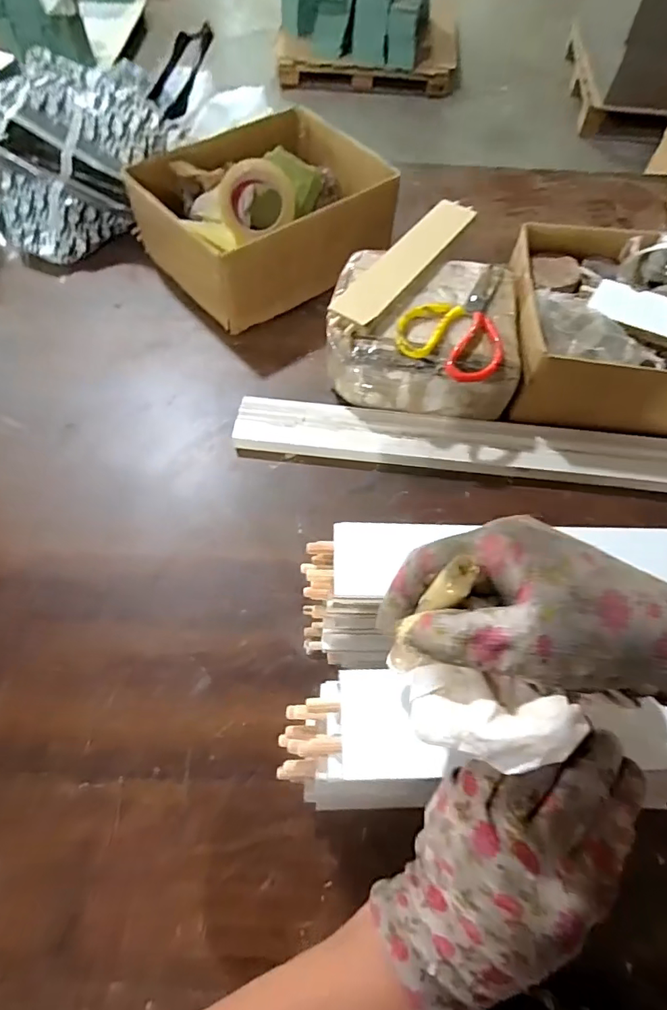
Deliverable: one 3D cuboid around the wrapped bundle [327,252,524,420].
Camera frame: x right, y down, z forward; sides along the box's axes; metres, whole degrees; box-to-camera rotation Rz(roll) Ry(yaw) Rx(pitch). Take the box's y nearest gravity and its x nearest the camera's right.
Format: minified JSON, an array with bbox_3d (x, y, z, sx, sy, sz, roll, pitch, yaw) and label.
[{"bbox_3d":[0.114,-0.227,0.647,0.236,0.092,0.199,3,63,-1],"label":"wrapped bundle"}]

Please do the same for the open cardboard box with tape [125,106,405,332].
[{"bbox_3d":[-0.100,-0.435,0.742,0.325,0.126,0.258,-35,69,-18],"label":"open cardboard box with tape"}]

